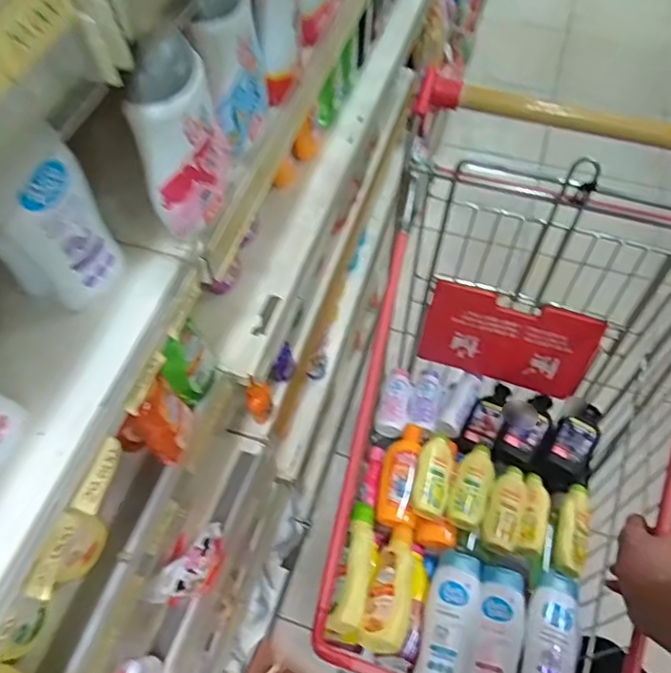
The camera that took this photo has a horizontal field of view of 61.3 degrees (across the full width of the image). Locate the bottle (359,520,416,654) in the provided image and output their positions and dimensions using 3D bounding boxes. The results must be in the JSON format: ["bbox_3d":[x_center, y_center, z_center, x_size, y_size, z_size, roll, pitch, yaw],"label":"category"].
[{"bbox_3d":[0.077,0.329,0.753,0.056,0.030,0.166,14,41,9],"label":"bottle"}]

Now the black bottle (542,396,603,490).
[{"bbox_3d":[0.377,0.167,0.893,0.065,0.034,0.144,24,63,14],"label":"black bottle"}]

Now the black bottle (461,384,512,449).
[{"bbox_3d":[0.254,0.132,0.944,0.052,0.036,0.119,25,63,15],"label":"black bottle"}]

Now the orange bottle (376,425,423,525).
[{"bbox_3d":[0.099,0.210,0.872,0.058,0.047,0.163,8,60,6],"label":"orange bottle"}]

